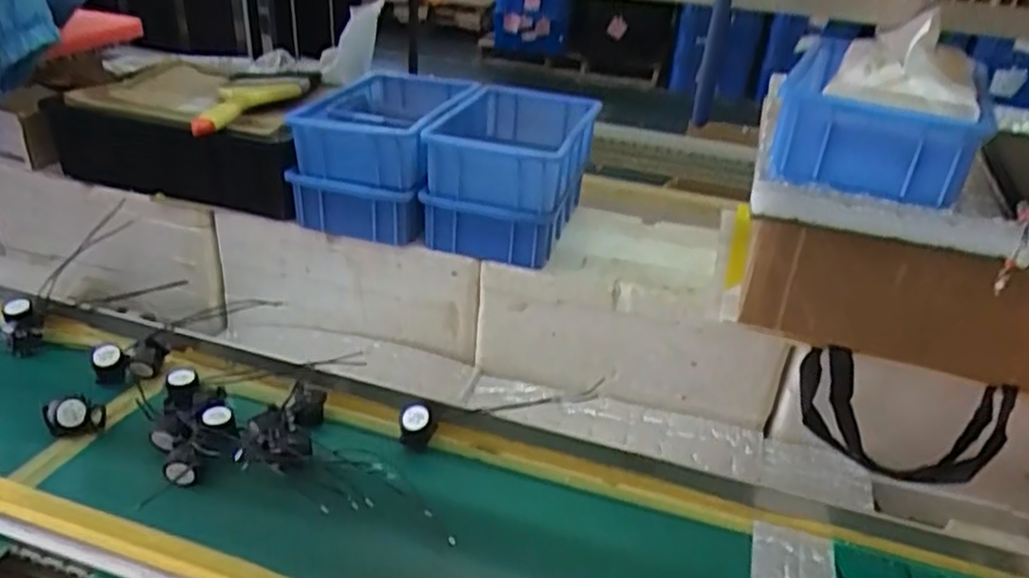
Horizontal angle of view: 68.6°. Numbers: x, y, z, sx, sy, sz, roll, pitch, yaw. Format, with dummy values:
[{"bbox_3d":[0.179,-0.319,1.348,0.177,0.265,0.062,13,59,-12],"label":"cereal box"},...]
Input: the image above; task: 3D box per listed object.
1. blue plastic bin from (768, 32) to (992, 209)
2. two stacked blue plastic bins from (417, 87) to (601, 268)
[{"bbox_3d":[0.263,-0.128,0.555,0.122,0.068,0.169,14,33,18],"label":"blue plastic bin"},{"bbox_3d":[0.000,-0.119,0.775,0.138,0.122,0.190,11,32,13],"label":"two stacked blue plastic bins"}]

